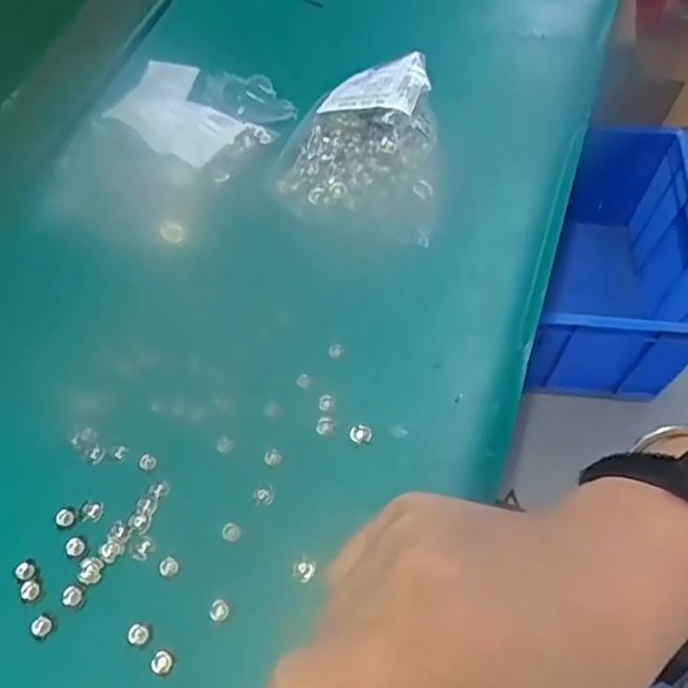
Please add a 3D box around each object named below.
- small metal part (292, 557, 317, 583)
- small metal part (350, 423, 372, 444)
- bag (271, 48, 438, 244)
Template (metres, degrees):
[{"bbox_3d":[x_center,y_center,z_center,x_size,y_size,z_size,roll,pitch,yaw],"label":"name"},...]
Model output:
[{"bbox_3d":[-0.017,0.094,0.278,0.010,0.004,0.010,0,61,1],"label":"small metal part"},{"bbox_3d":[0.008,0.041,0.305,0.010,0.004,0.009,-27,64,-13],"label":"small metal part"},{"bbox_3d":[0.009,-0.113,0.371,0.087,0.031,0.109,5,61,4],"label":"bag"}]

